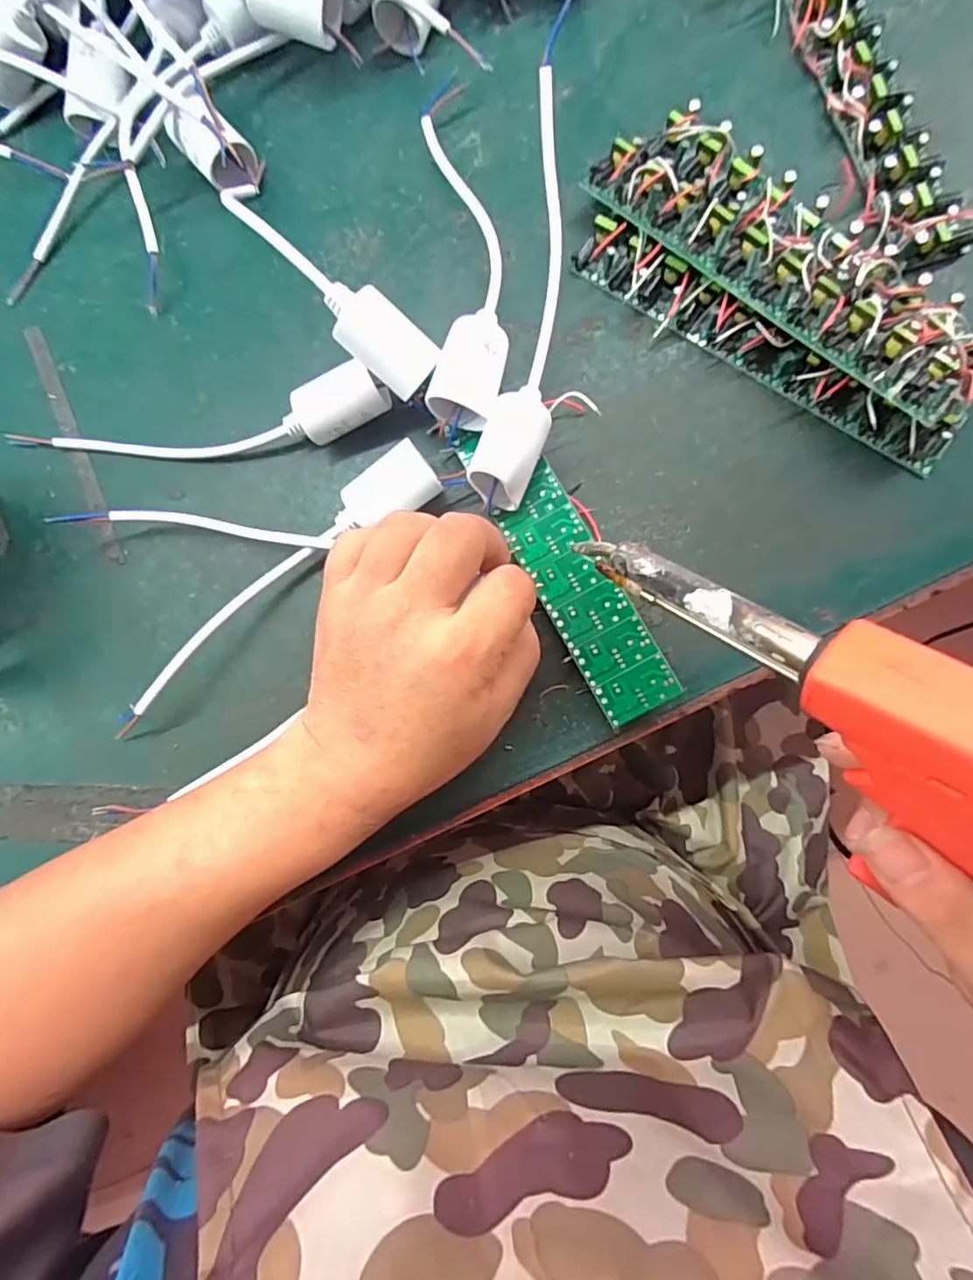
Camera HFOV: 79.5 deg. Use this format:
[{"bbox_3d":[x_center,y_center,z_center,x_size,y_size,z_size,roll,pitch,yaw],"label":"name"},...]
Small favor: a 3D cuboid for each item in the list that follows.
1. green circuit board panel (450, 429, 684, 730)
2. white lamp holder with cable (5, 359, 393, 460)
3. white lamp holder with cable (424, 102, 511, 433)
[{"bbox_3d":[0.036,-0.037,0.277,0.035,0.004,0.157,-29,82,1],"label":"green circuit board panel"},{"bbox_3d":[-0.152,-0.108,0.300,0.207,0.030,0.028,-6,84,4],"label":"white lamp holder with cable"},{"bbox_3d":[-0.013,-0.191,0.293,0.042,0.038,0.187,-3,85,4],"label":"white lamp holder with cable"}]

